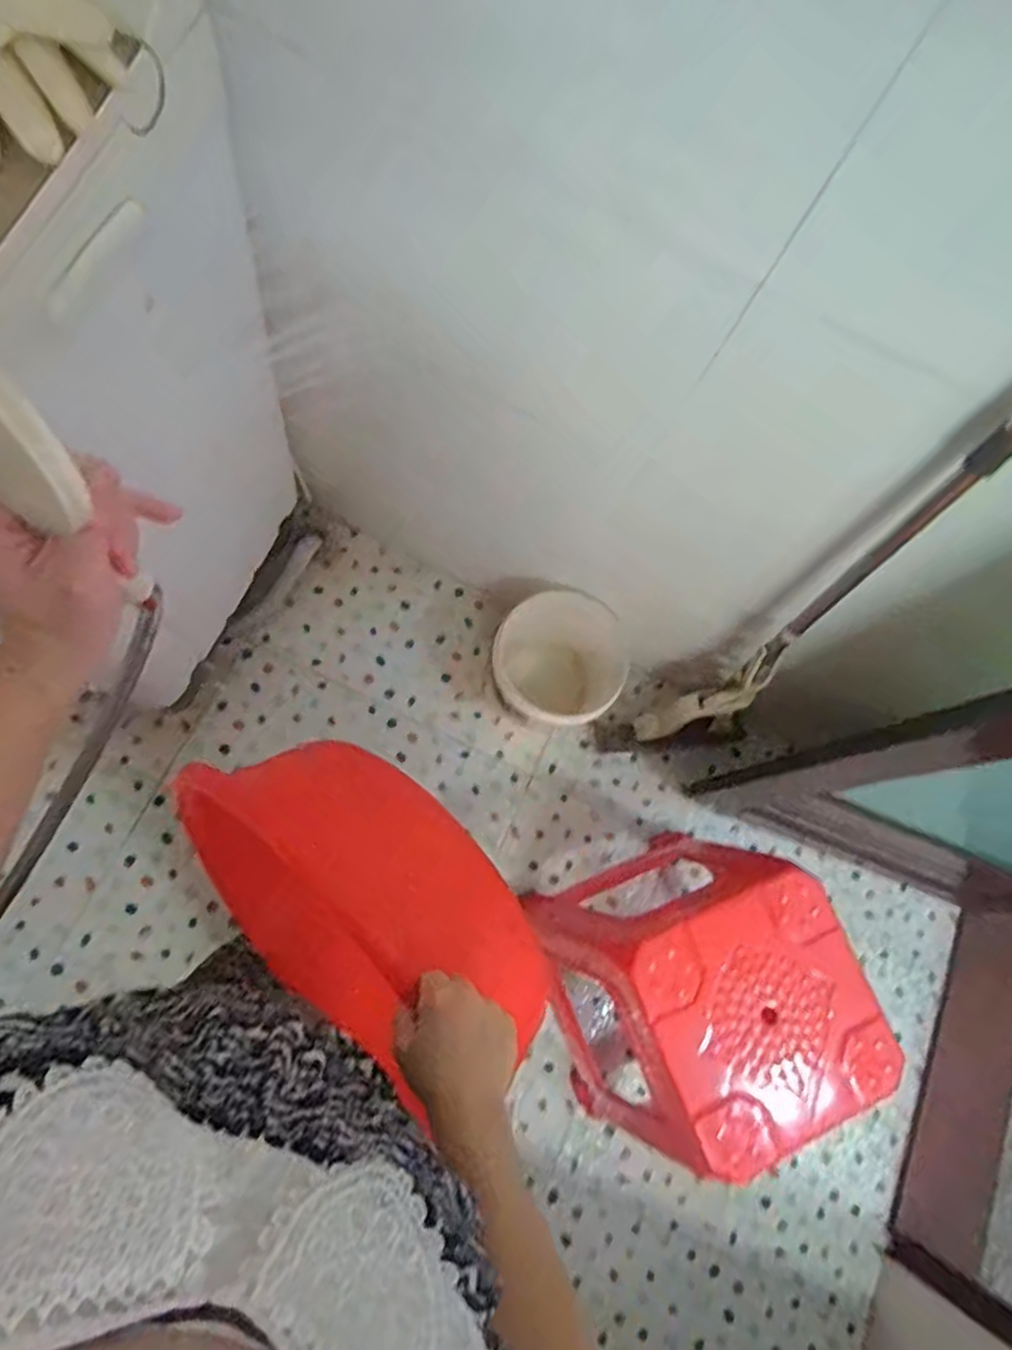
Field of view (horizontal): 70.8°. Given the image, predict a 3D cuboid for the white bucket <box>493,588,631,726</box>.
[{"bbox_3d":[0.100,-0.022,1.288,0.222,0.200,0.208,3,73,-9],"label":"white bucket"}]

